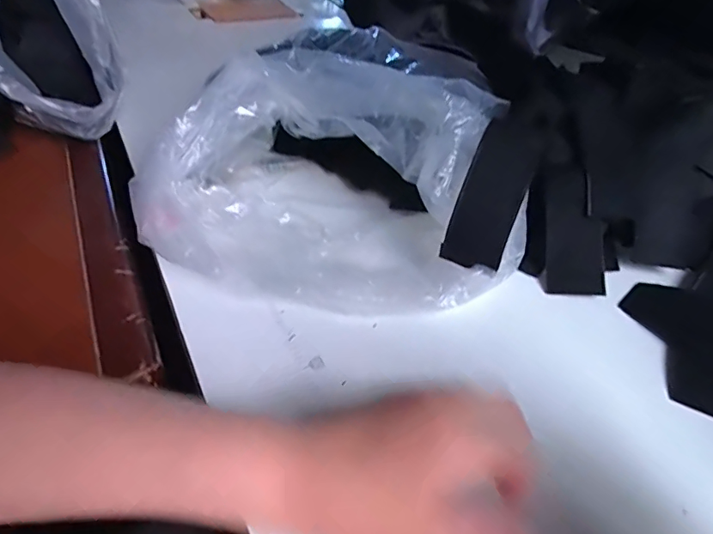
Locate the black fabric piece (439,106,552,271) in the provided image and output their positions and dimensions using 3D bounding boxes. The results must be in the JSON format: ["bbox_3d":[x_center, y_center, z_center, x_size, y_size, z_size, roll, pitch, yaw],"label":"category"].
[{"bbox_3d":[0.115,-0.063,0.403,0.051,0.131,0.013,23,6,17],"label":"black fabric piece"}]

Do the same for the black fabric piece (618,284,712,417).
[{"bbox_3d":[0.275,0.063,0.411,0.101,0.006,0.120,20,52,34],"label":"black fabric piece"}]

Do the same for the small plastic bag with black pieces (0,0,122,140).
[{"bbox_3d":[-0.351,-0.248,0.531,0.134,0.181,0.142,-30,53,-32],"label":"small plastic bag with black pieces"}]

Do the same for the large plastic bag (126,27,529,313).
[{"bbox_3d":[-0.018,-0.080,0.449,0.338,0.128,0.216,15,44,10],"label":"large plastic bag"}]

